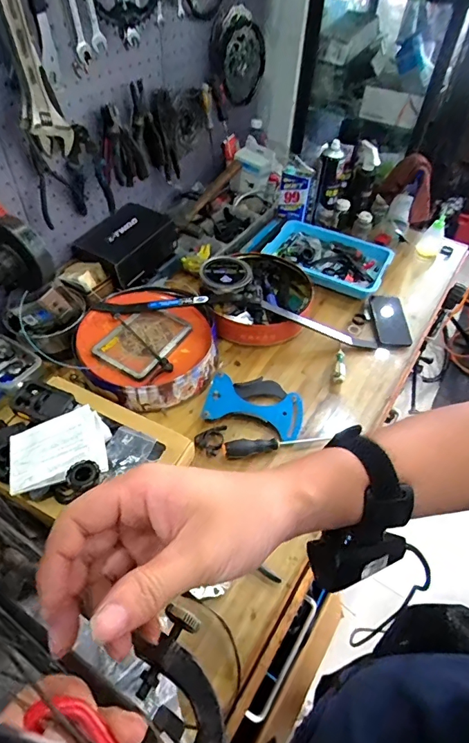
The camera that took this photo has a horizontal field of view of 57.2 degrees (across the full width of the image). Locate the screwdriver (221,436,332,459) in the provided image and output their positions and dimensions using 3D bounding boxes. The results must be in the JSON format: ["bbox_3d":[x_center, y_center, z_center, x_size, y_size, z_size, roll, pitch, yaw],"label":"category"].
[{"bbox_3d":[0.082,0.135,0.804,0.206,0.028,0.028,-8,50,-9],"label":"screwdriver"}]

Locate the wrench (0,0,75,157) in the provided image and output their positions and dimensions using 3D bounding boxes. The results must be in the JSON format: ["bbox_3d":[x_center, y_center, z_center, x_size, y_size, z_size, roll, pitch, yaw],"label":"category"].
[{"bbox_3d":[-0.331,-0.486,0.668,0.024,0.287,0.073,32,59,33],"label":"wrench"}]

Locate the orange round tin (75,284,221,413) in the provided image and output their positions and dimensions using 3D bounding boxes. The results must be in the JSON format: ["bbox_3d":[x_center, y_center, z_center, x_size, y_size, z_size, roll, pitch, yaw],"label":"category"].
[{"bbox_3d":[-0.176,-0.064,0.906,0.273,0.090,0.282,1,49,-1],"label":"orange round tin"}]

